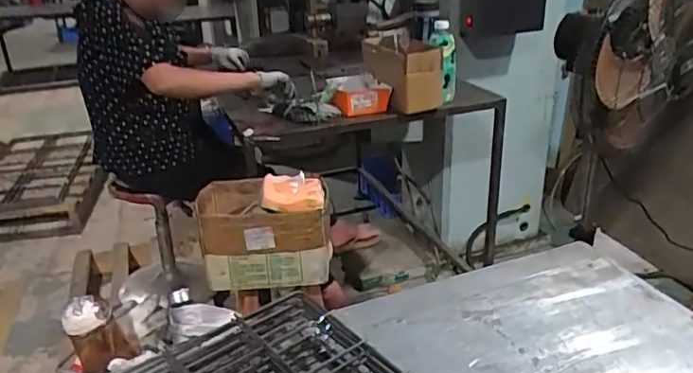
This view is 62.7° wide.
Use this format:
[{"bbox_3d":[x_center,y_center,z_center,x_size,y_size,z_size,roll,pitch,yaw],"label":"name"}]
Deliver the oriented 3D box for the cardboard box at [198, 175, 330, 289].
[{"bbox_3d":[-0.195,0.100,1.340,0.279,0.191,0.223,-6,24,-8],"label":"cardboard box"}]

